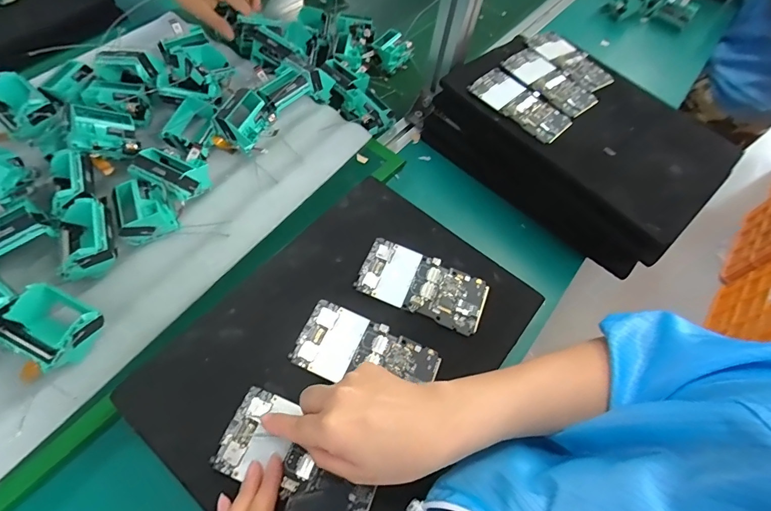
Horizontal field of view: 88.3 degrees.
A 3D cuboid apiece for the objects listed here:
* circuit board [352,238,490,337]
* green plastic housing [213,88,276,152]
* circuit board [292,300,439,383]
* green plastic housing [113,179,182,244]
[{"bbox_3d":[0.040,0.031,0.423,0.131,0.009,0.067,22,60,6],"label":"circuit board"},{"bbox_3d":[-0.186,-0.177,0.528,0.051,0.055,0.072,23,60,8],"label":"green plastic housing"},{"bbox_3d":[-0.017,0.092,0.368,0.127,0.005,0.065,22,60,6],"label":"circuit board"},{"bbox_3d":[-0.269,-0.052,0.441,0.053,0.031,0.064,-21,65,-19],"label":"green plastic housing"}]

